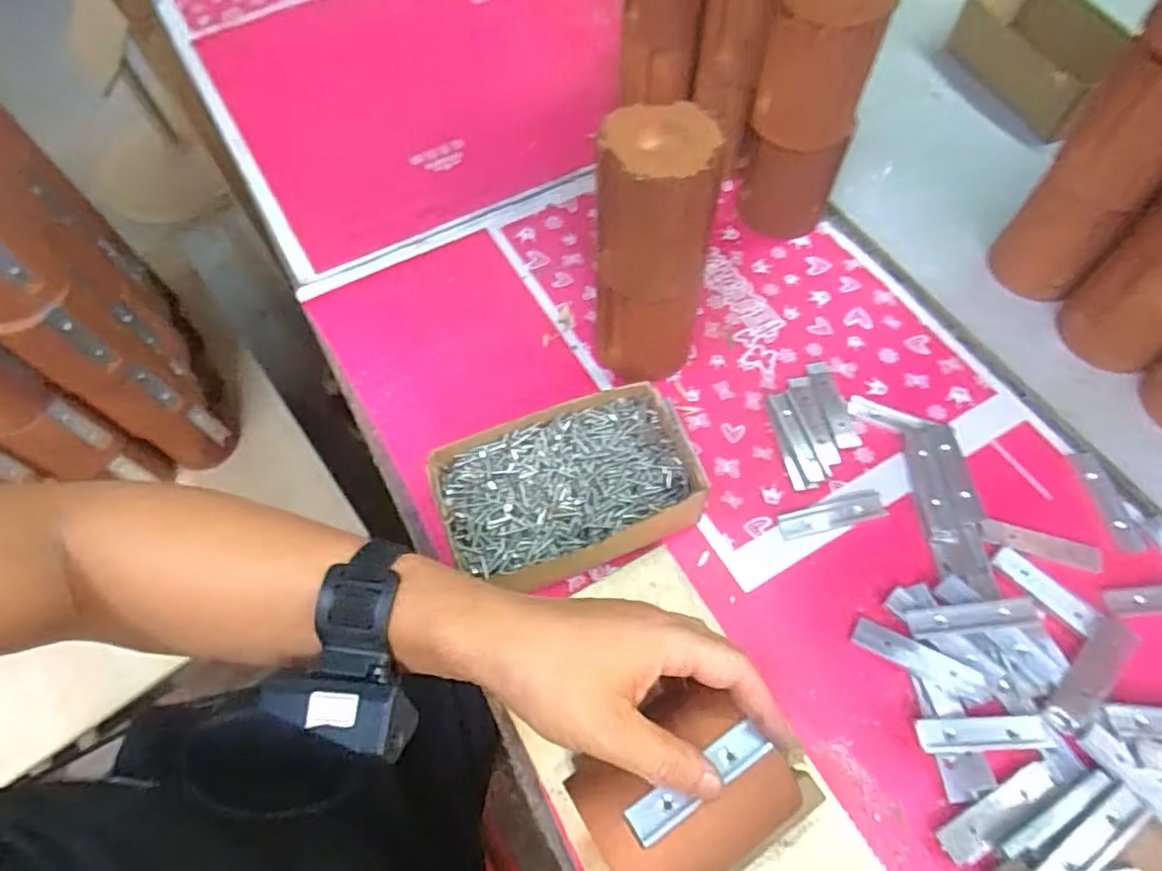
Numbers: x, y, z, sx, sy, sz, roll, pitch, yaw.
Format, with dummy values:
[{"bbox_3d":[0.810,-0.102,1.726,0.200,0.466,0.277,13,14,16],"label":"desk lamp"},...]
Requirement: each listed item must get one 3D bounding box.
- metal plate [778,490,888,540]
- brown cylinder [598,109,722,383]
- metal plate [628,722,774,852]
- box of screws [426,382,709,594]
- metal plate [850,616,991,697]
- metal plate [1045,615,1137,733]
[{"bbox_3d":[0.184,0.058,0.487,0.079,0.006,0.022,-13,62,-5],"label":"metal plate"},{"bbox_3d":[0.049,-0.125,0.479,0.074,0.199,0.071,1,62,3],"label":"brown cylinder"},{"bbox_3d":[0.058,0.170,0.328,0.079,0.006,0.019,-29,62,-16],"label":"metal plate"},{"bbox_3d":[-0.009,0.040,0.470,0.174,0.048,0.113,-21,63,-9],"label":"box of screws"},{"bbox_3d":[0.218,0.143,0.430,0.078,0.004,0.018,20,73,24],"label":"metal plate"},{"bbox_3d":[0.322,0.152,0.418,0.022,0.004,0.085,36,69,30],"label":"metal plate"}]

